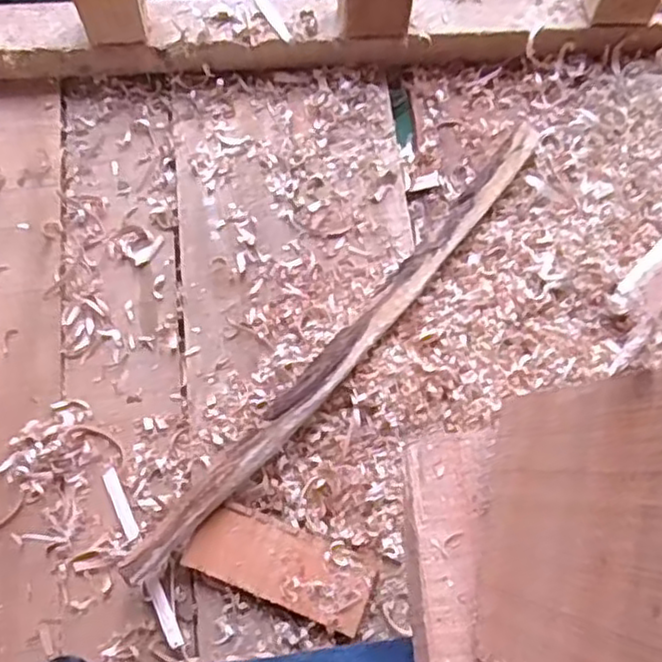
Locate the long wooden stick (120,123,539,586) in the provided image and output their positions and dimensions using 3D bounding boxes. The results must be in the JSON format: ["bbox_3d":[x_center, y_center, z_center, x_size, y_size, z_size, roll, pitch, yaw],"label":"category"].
[{"bbox_3d":[0.020,0.002,0.494,0.026,0.024,0.430,39,73,12],"label":"long wooden stick"}]

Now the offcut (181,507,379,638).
[{"bbox_3d":[-0.031,0.151,0.447,0.115,0.011,0.046,18,70,5],"label":"offcut"}]

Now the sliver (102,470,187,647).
[{"bbox_3d":[-0.121,0.144,0.450,0.010,0.004,0.120,-26,72,-11],"label":"sliver"}]

